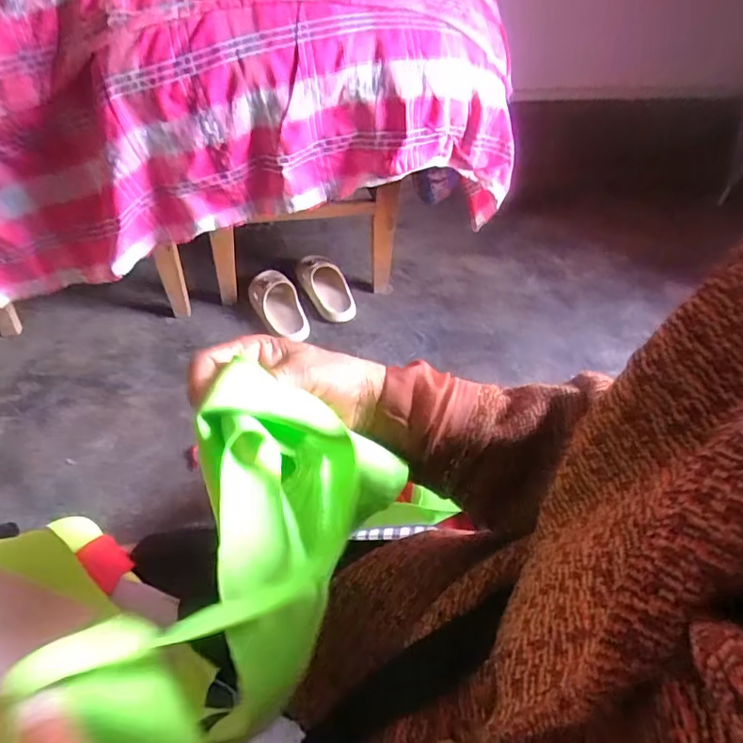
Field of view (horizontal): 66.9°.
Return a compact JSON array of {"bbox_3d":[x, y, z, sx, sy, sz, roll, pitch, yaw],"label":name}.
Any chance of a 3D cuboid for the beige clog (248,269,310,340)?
[{"bbox_3d":[-0.194,-0.140,1.224,0.086,0.067,0.172,-29,57,-29],"label":"beige clog"}]

